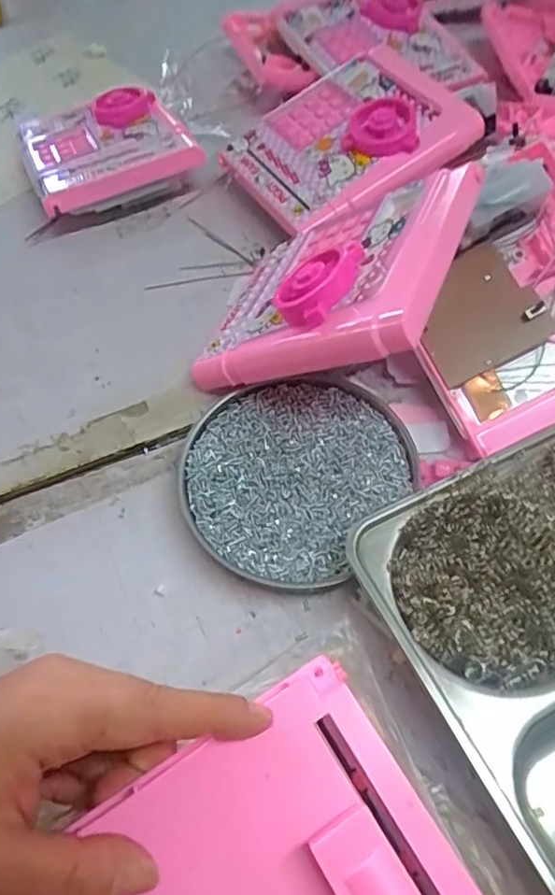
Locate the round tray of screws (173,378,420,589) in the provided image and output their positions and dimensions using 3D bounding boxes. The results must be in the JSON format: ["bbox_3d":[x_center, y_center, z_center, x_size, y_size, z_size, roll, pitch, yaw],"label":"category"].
[{"bbox_3d":[0.010,0.015,0.360,0.121,0.019,0.133,-1,59,2],"label":"round tray of screws"}]

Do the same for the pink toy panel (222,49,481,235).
[{"bbox_3d":[0.052,-0.233,0.455,0.160,0.026,0.130,-37,62,-2],"label":"pink toy panel"}]

